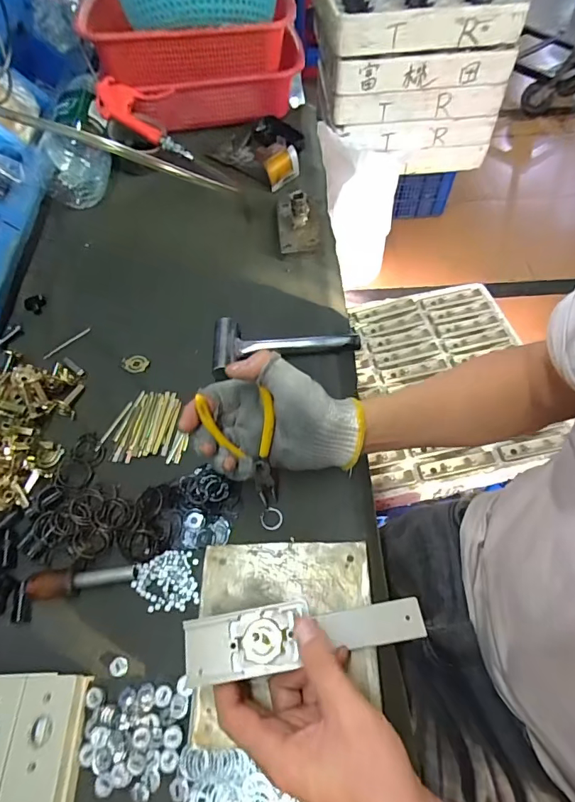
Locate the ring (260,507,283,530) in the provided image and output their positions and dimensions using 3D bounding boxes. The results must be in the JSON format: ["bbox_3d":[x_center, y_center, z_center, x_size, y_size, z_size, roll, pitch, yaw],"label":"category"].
[{"bbox_3d":[-0.016,0.118,0.431,0.021,0.005,0.023,-1,59,1],"label":"ring"}]

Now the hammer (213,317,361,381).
[{"bbox_3d":[-0.005,-0.076,0.529,0.175,0.026,0.076,-10,59,-4],"label":"hammer"}]

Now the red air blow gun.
[{"bbox_3d":[-0.226,-0.473,0.714,0.198,0.039,0.096,39,65,1],"label":"red air blow gun"}]

